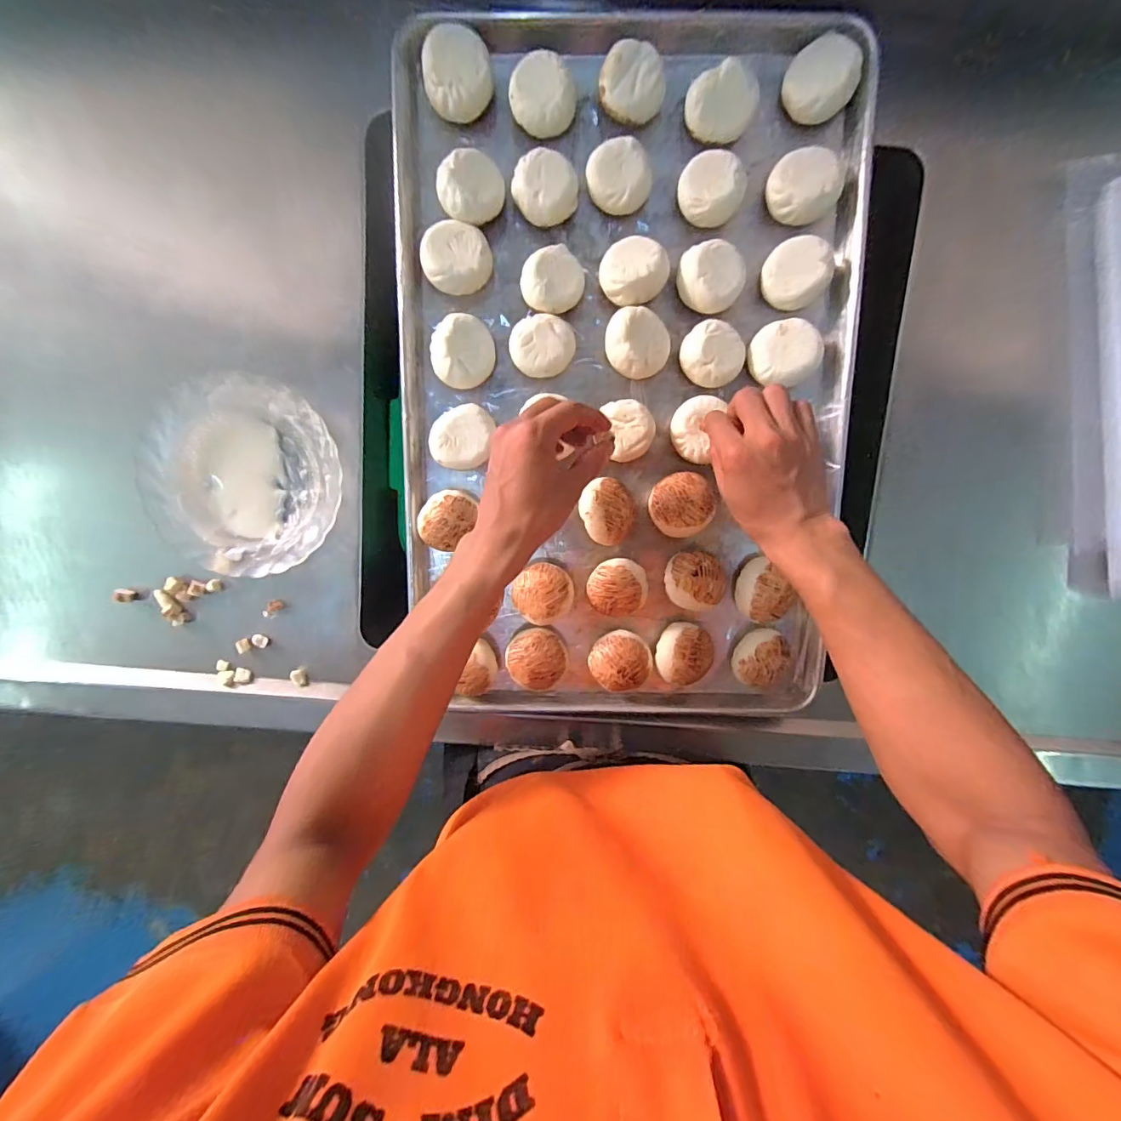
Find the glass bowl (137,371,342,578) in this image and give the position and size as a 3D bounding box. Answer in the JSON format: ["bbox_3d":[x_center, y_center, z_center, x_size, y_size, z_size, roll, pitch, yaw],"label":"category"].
[{"bbox_3d":[-0.297,-0.079,0.454,0.181,0.033,0.178,9,98,0],"label":"glass bowl"}]

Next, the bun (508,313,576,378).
[{"bbox_3d":[-0.016,-0.190,0.431,0.056,0.030,0.049,10,98,-1],"label":"bun"}]

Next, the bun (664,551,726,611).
[{"bbox_3d":[0.127,0.017,0.458,0.056,0.043,0.052,0,98,1],"label":"bun"}]

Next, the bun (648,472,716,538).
[{"bbox_3d":[0.111,-0.052,0.447,0.054,0.047,0.055,0,98,1],"label":"bun"}]

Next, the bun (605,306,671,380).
[{"bbox_3d":[0.069,-0.192,0.427,0.055,0.036,0.054,-1,98,1],"label":"bun"}]

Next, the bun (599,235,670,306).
[{"bbox_3d":[0.064,-0.253,0.422,0.057,0.037,0.051,-14,97,3],"label":"bun"}]

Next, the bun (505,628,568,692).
[{"bbox_3d":[-0.023,0.095,0.474,0.052,0.043,0.057,0,98,1],"label":"bun"}]

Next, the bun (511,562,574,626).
[{"bbox_3d":[-0.015,0.030,0.463,0.053,0.046,0.053,0,98,1],"label":"bun"}]

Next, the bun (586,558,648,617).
[{"bbox_3d":[0.054,0.024,0.461,0.055,0.045,0.053,0,98,1],"label":"bun"}]

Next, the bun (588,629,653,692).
[{"bbox_3d":[0.059,0.096,0.472,0.055,0.042,0.055,0,98,1],"label":"bun"}]

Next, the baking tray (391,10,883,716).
[{"bbox_3d":[0.057,-0.146,0.435,0.393,0.045,0.604,1,98,1],"label":"baking tray"}]

